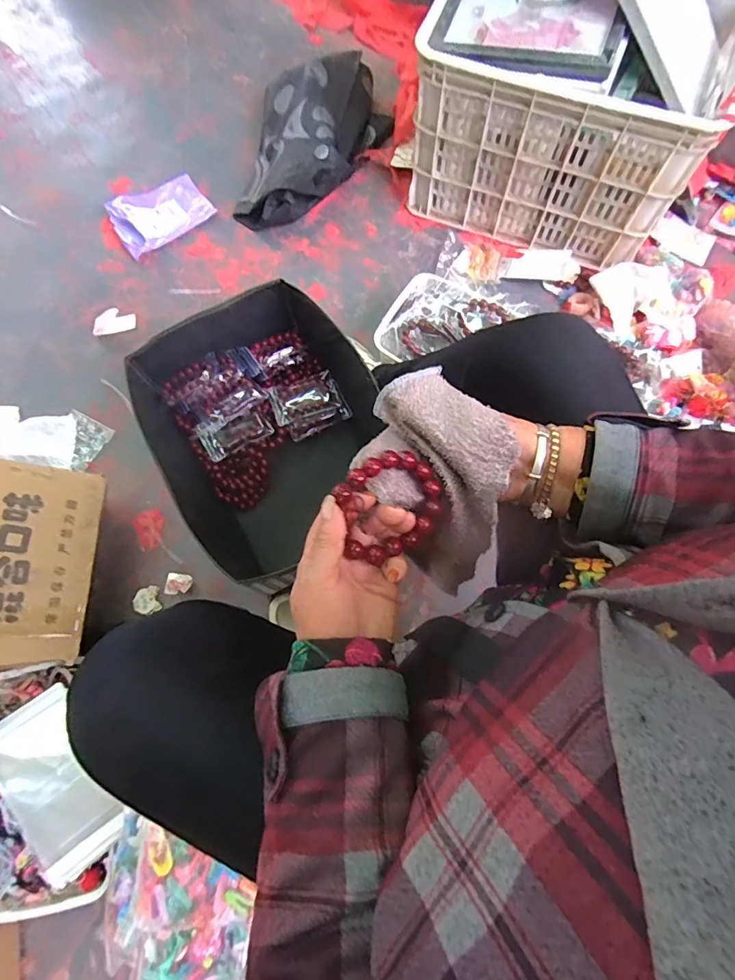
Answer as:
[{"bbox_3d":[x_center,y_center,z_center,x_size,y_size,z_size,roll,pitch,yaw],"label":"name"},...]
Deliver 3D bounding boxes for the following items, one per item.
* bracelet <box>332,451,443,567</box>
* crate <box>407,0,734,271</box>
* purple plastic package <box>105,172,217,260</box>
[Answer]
[{"bbox_3d":[0.018,0.010,0.345,0.078,0.011,0.071,-19,99,-20],"label":"bracelet"},{"bbox_3d":[0.360,-0.690,0.880,0.485,0.318,0.340,26,74,8],"label":"crate"},{"bbox_3d":[-0.450,-0.604,1.009,0.212,0.041,0.150,-40,76,-12],"label":"purple plastic package"}]

